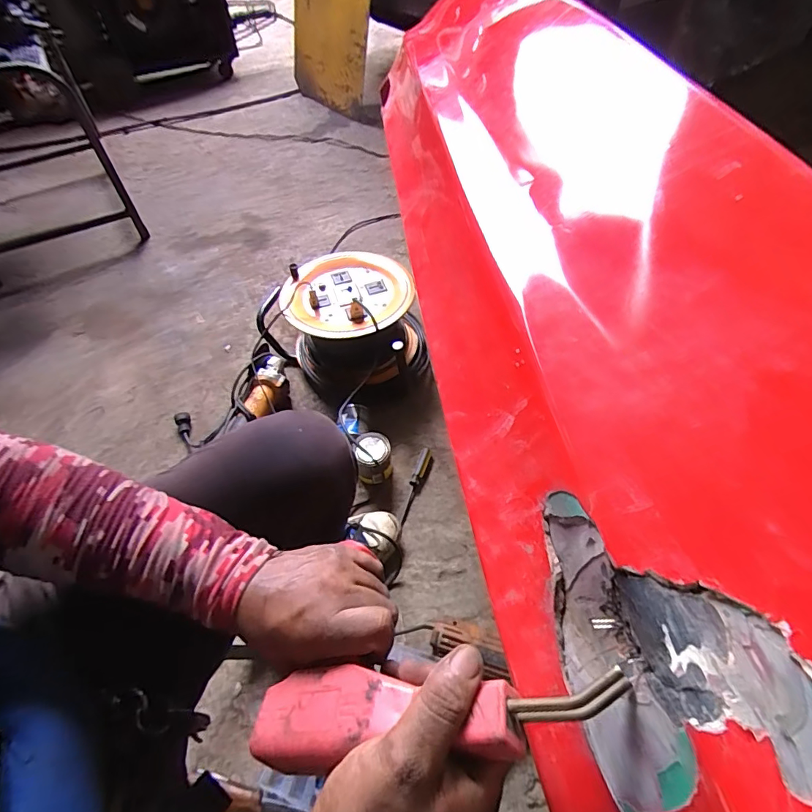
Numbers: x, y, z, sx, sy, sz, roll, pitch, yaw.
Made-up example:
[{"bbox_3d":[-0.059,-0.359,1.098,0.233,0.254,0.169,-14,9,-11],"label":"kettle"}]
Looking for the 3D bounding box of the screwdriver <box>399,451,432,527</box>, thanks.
[{"bbox_3d":[0.016,0.155,0.890,0.022,0.021,0.171,14,54,13],"label":"screwdriver"}]

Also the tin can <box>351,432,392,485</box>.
[{"bbox_3d":[-0.062,0.097,0.884,0.065,0.077,0.070,-1,52,2],"label":"tin can"}]

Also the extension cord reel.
[{"bbox_3d":[-0.114,-0.194,1.043,0.335,0.171,0.276,23,57,19],"label":"extension cord reel"}]

